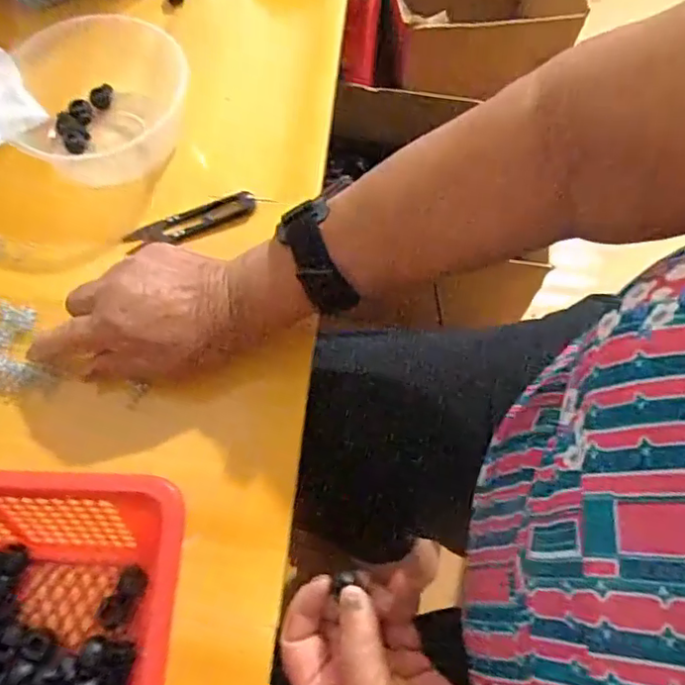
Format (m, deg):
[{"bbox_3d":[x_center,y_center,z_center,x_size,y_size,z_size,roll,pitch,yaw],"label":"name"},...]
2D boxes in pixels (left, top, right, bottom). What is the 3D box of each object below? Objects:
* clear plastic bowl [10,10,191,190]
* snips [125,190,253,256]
[{"bbox_3d":[-0.205,-0.200,0.469,0.127,0.048,0.136,-4,66,1],"label":"clear plastic bowl"},{"bbox_3d":[-0.115,-0.092,0.446,0.101,0.005,0.022,-22,67,-7],"label":"snips"}]

